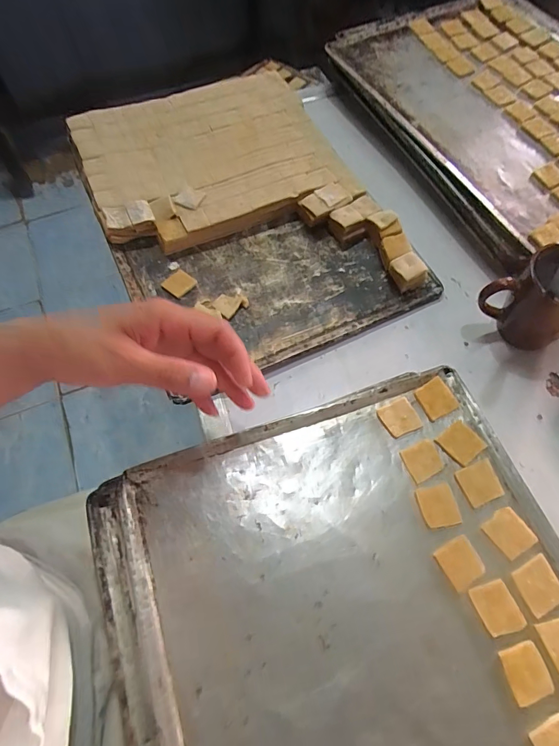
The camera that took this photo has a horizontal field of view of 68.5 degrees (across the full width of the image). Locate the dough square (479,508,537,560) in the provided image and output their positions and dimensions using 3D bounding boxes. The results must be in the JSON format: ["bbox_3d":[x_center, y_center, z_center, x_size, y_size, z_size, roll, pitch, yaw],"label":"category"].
[{"bbox_3d":[0.191,0.132,0.340,0.033,0.004,0.034,-32,68,-15],"label":"dough square"}]

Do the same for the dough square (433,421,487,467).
[{"bbox_3d":[0.166,0.063,0.374,0.034,0.004,0.033,-35,68,-16],"label":"dough square"}]

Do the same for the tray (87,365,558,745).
[{"bbox_3d":[0.083,0.238,0.288,0.346,0.020,0.452,-18,65,-7],"label":"tray"}]

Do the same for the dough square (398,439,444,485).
[{"bbox_3d":[0.129,0.078,0.367,0.033,0.004,0.030,-20,65,-10],"label":"dough square"}]

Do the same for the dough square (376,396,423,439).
[{"bbox_3d":[0.112,0.042,0.384,0.034,0.004,0.031,-21,65,-10],"label":"dough square"}]

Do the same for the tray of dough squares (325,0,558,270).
[{"bbox_3d":[0.322,-0.381,0.574,0.365,0.021,0.472,-23,66,-10],"label":"tray of dough squares"}]

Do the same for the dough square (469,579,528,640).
[{"bbox_3d":[0.169,0.181,0.316,0.032,0.004,0.035,-16,64,-8],"label":"dough square"}]

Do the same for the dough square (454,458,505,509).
[{"bbox_3d":[0.175,0.096,0.357,0.034,0.004,0.032,-19,65,-9],"label":"dough square"}]

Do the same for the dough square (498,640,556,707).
[{"bbox_3d":[0.181,0.218,0.298,0.031,0.004,0.034,-15,64,-7],"label":"dough square"}]

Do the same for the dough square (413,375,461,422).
[{"bbox_3d":[0.150,0.024,0.392,0.034,0.004,0.034,-24,66,-12],"label":"dough square"}]

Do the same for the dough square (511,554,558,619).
[{"bbox_3d":[0.205,0.167,0.323,0.034,0.004,0.034,-23,66,-11],"label":"dough square"}]

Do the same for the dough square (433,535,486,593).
[{"bbox_3d":[0.147,0.154,0.333,0.033,0.004,0.032,-25,66,-12],"label":"dough square"}]

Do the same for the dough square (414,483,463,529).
[{"bbox_3d":[0.137,0.114,0.353,0.032,0.004,0.034,-11,64,-6],"label":"dough square"}]

